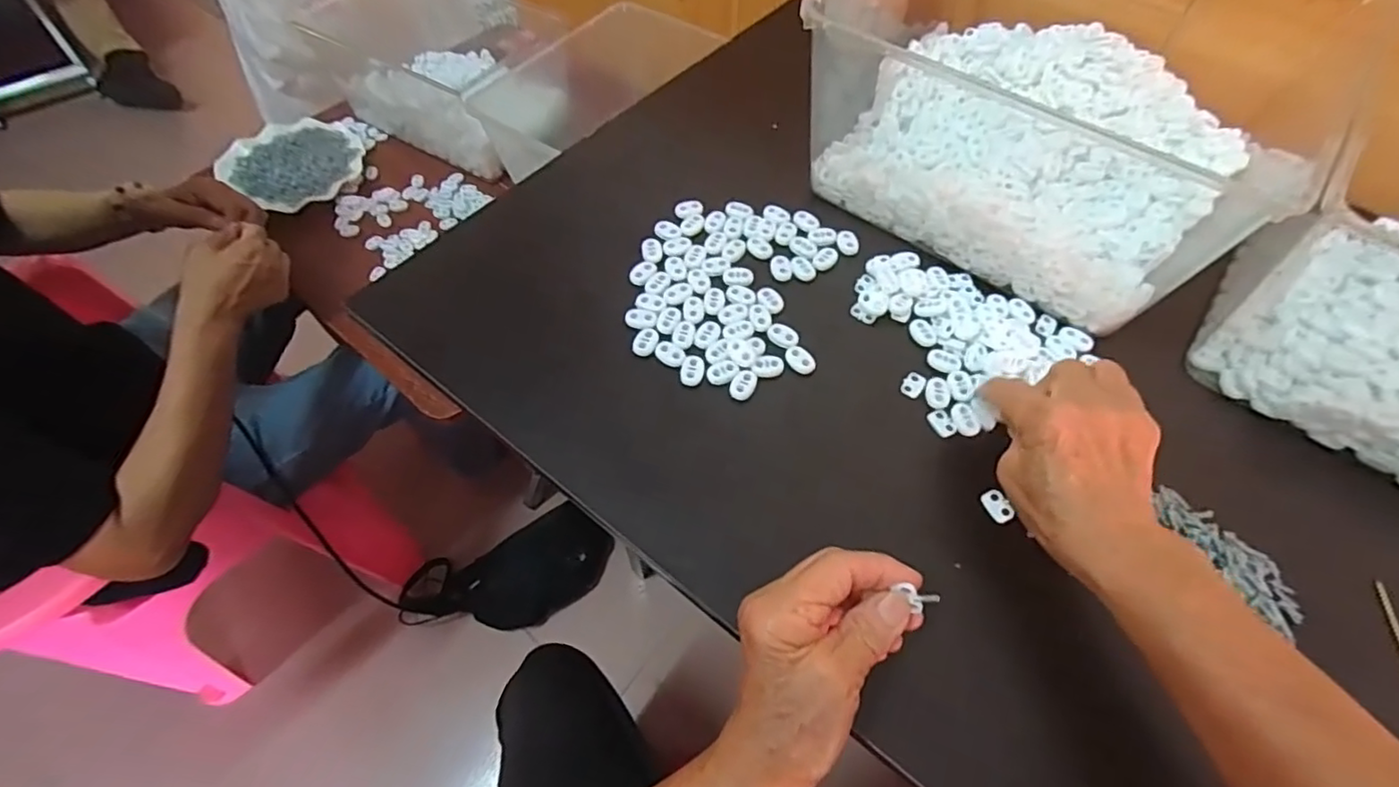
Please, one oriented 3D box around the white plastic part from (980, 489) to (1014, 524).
[{"bbox_3d":[0.177,0.067,0.359,0.012,0.004,0.020,-19,61,-12],"label":"white plastic part"}]

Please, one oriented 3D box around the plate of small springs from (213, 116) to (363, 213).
[{"bbox_3d":[-0.547,-0.315,0.815,0.182,0.027,0.166,28,63,16],"label":"plate of small springs"}]

